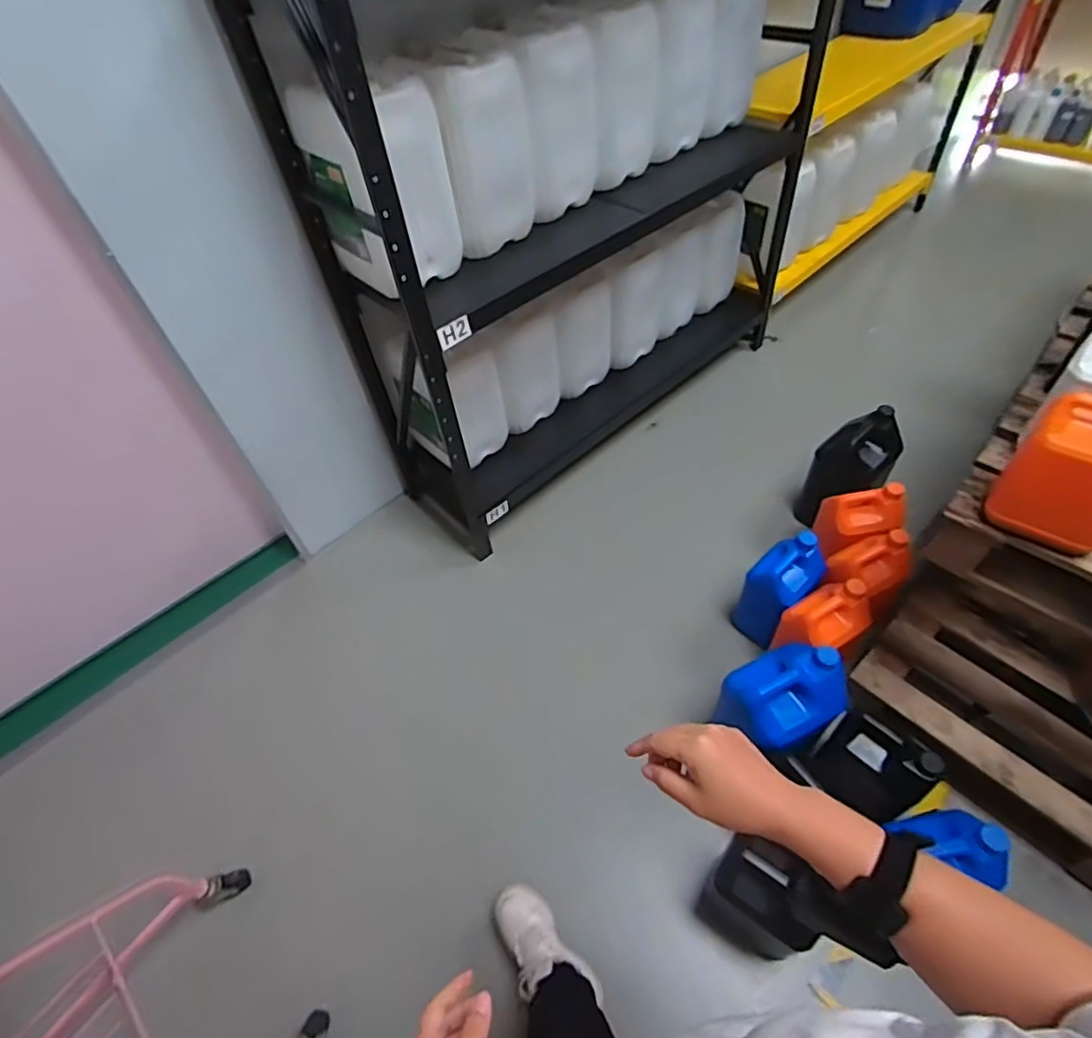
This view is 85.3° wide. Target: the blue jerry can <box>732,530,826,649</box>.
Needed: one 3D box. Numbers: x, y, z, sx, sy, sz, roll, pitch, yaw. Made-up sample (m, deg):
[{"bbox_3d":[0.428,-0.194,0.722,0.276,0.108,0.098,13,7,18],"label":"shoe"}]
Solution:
[{"bbox_3d":[0.604,0.178,1.518,0.195,0.251,0.130,-32,54,-20],"label":"blue jerry can"}]

